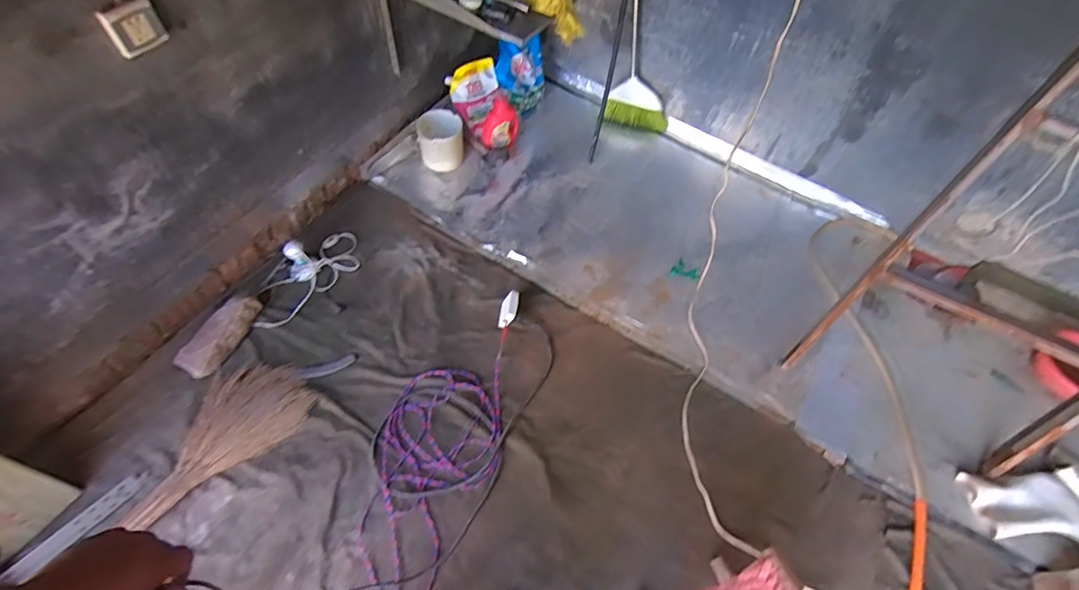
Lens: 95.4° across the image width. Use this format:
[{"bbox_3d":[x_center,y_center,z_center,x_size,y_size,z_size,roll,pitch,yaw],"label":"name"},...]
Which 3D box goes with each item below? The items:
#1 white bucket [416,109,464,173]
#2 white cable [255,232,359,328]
[{"bbox_3d":[-0.368,-0.574,1.834,0.164,0.146,0.178,-4,58,-8],"label":"white bucket"},{"bbox_3d":[-0.739,-0.082,1.542,0.172,0.108,0.411,35,61,17],"label":"white cable"}]

